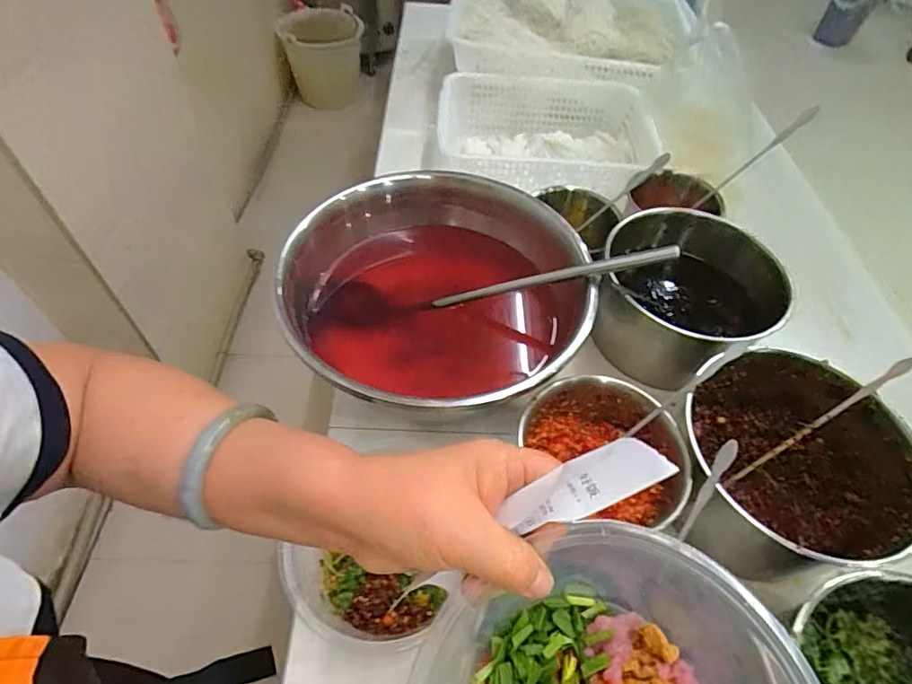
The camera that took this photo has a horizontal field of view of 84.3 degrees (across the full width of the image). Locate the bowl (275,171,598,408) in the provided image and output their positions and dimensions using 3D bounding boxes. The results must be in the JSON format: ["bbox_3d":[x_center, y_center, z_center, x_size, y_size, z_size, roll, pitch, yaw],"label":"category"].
[{"bbox_3d":[-0.003,-0.061,0.624,0.354,0.135,0.346,2,54,-2],"label":"bowl"}]

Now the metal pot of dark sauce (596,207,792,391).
[{"bbox_3d":[0.276,-0.059,0.642,0.187,0.140,0.182,2,54,-2],"label":"metal pot of dark sauce"}]

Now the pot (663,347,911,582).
[{"bbox_3d":[0.331,0.127,0.520,0.209,0.125,0.205,-16,57,-15],"label":"pot"}]

